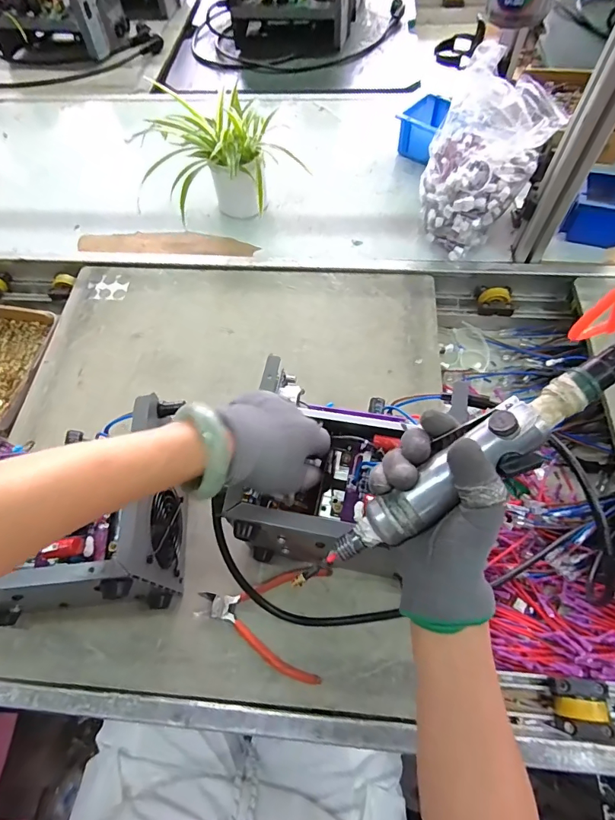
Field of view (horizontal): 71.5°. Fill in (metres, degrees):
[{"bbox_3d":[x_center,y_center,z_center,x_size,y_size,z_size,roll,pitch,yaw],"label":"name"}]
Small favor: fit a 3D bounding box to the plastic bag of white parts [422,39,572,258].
[{"bbox_3d":[0.246,-0.370,0.651,0.131,0.208,0.164,-26,64,-11],"label":"plastic bag of white parts"}]

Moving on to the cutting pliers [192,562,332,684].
[{"bbox_3d":[-0.050,0.224,0.464,0.140,0.014,0.111,4,62,5],"label":"cutting pliers"}]

